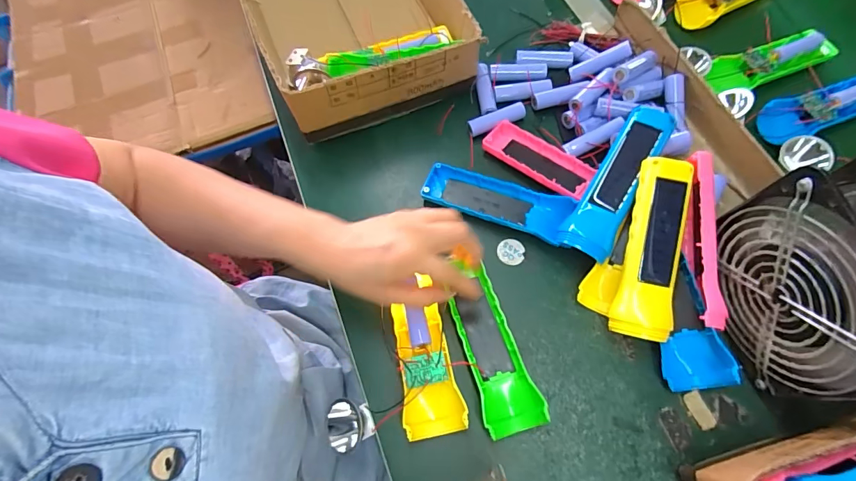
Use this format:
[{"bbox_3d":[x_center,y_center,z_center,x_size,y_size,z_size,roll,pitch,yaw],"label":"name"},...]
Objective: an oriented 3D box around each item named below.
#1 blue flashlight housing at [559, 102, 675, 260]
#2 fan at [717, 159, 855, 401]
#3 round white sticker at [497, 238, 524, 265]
[{"bbox_3d":[0.176,-0.054,0.377,0.043,0.022,0.153,29,84,13],"label":"blue flashlight housing"},{"bbox_3d":[0.285,0.036,0.297,0.057,0.140,0.144,-12,68,-3],"label":"fan"},{"bbox_3d":[0.082,0.011,0.405,0.026,0.004,0.025,-1,79,4],"label":"round white sticker"}]

